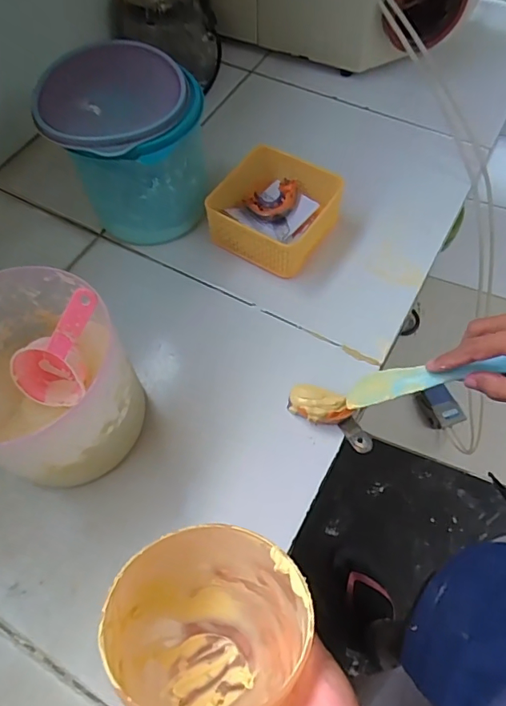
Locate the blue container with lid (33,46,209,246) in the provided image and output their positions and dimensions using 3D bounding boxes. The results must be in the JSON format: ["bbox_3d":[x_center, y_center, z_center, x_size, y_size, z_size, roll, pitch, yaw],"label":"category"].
[{"bbox_3d":[-0.146,-0.236,0.588,0.174,0.177,0.159,-3,61,0],"label":"blue container with lid"}]

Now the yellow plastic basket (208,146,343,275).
[{"bbox_3d":[0.026,-0.176,0.615,0.146,0.075,0.131,31,66,18],"label":"yellow plastic basket"}]

